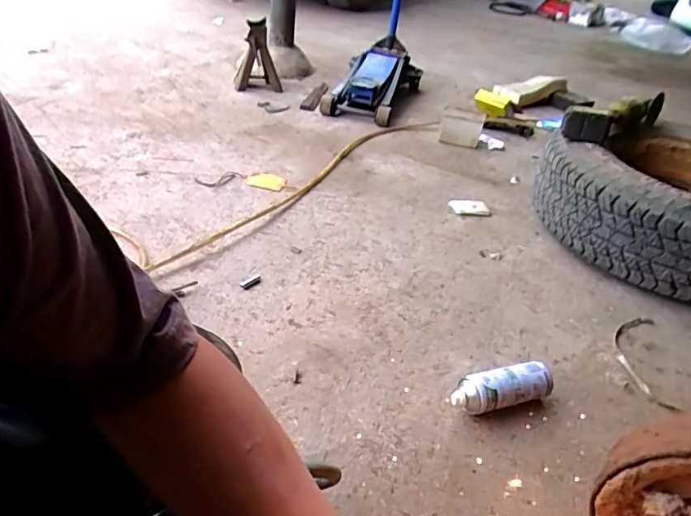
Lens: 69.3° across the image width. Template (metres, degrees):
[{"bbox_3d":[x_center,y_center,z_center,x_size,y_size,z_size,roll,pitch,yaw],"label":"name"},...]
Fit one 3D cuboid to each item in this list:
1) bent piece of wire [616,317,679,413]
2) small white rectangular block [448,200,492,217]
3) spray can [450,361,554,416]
[{"bbox_3d":[0.610,0.201,1.029,0.094,0.011,0.249,13,37,10],"label":"bent piece of wire"},{"bbox_3d":[0.362,-0.145,1.457,0.118,0.023,0.072,5,36,-1],"label":"small white rectangular block"},{"bbox_3d":[0.276,0.235,0.887,0.189,0.065,0.059,-6,38,-16],"label":"spray can"}]

